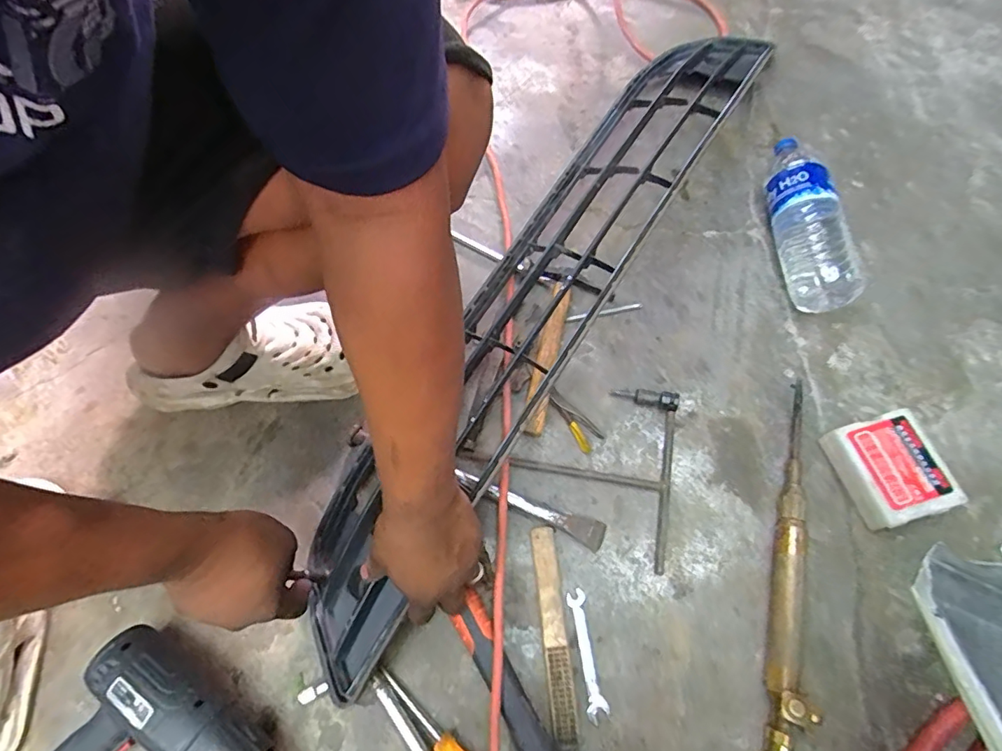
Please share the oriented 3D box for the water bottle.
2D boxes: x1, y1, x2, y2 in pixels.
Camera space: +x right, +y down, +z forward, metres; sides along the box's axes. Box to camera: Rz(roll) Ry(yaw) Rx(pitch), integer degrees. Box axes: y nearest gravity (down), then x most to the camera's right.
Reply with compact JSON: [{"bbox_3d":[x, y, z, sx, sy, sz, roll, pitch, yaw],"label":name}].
[{"bbox_3d":[0.395,-0.209,0.662,0.076,0.068,0.257,-2,67,1],"label":"water bottle"}]

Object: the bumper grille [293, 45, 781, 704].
[{"bbox_3d":[0.079,-0.129,0.654,0.160,0.103,1.034,27,70,15],"label":"bumper grille"}]

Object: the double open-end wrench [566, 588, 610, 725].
[{"bbox_3d":[0.087,0.282,0.513,0.019,0.007,0.117,-10,65,-1],"label":"double open-end wrench"}]

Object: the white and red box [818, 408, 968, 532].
[{"bbox_3d":[0.409,0.099,0.538,0.095,0.046,0.107,-16,68,-5],"label":"white and red box"}]

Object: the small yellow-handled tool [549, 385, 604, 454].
[{"bbox_3d":[0.085,0.050,0.602,0.028,0.011,0.092,-35,68,-12],"label":"small yellow-handled tool"}]

